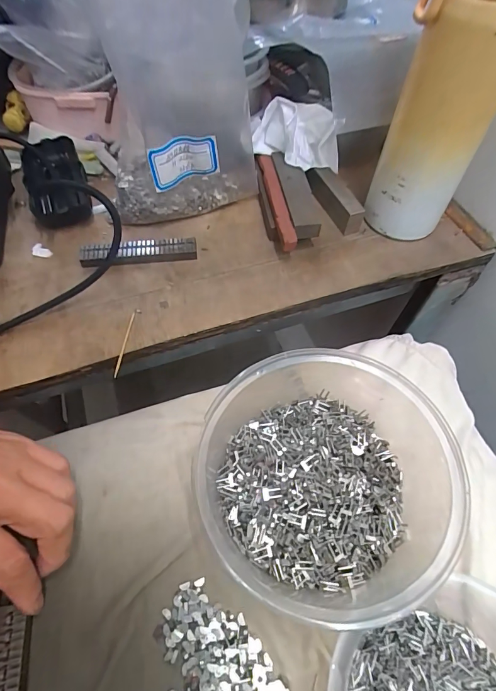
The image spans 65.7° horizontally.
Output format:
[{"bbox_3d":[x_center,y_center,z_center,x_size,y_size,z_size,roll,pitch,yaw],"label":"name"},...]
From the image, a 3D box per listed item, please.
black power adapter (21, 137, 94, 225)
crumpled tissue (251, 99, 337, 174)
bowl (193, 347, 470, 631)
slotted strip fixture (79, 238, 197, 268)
[{"bbox_3d":[-0.183,-0.155,0.366,0.053,0.027,0.101,-20,60,-14],"label":"black power adapter"},{"bbox_3d":[0.047,-0.199,0.366,0.080,0.047,0.050,25,60,14],"label":"crumpled tissue"},{"bbox_3d":[0.044,0.078,0.231,0.142,0.072,0.132,1,57,-2],"label":"bowl"},{"bbox_3d":[-0.095,-0.081,0.334,0.098,0.013,0.019,-6,58,-6],"label":"slotted strip fixture"}]

